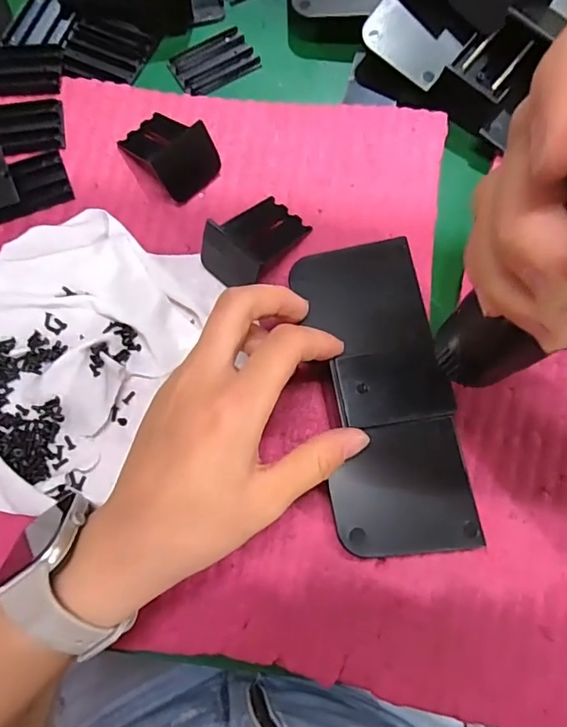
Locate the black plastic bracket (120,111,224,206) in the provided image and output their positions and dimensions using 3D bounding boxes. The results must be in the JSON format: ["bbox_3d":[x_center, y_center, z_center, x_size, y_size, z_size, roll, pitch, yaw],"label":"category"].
[{"bbox_3d":[-0.070,-0.130,0.303,0.038,0.030,0.059,-42,79,-10],"label":"black plastic bracket"}]

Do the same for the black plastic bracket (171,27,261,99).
[{"bbox_3d":[-0.048,-0.204,0.348,0.057,0.005,0.038,-35,77,-12],"label":"black plastic bracket"}]

